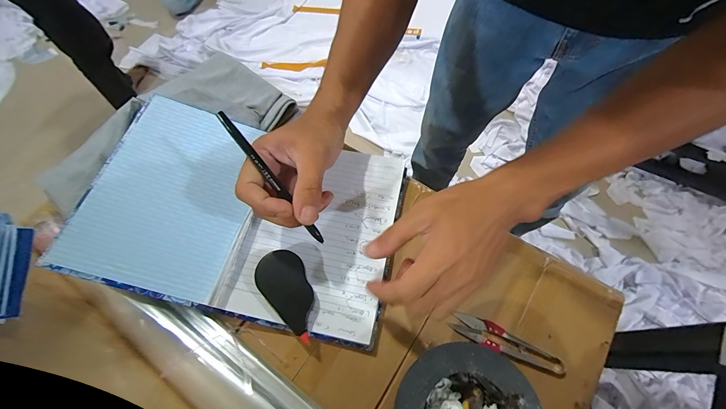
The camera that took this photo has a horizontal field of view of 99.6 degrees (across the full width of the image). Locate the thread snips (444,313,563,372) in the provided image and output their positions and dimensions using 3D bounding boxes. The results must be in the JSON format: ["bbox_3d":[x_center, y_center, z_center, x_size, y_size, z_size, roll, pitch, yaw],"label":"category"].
[{"bbox_3d":[0.136,0.131,0.291,0.102,0.004,0.023,23,68,13],"label":"thread snips"}]

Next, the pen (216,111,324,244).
[{"bbox_3d":[-0.077,-0.020,0.262,0.009,0.010,0.134,-40,100,-18],"label":"pen"}]

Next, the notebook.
[{"bbox_3d":[-0.119,0.007,0.323,0.301,0.022,0.203,16,67,0],"label":"notebook"}]

